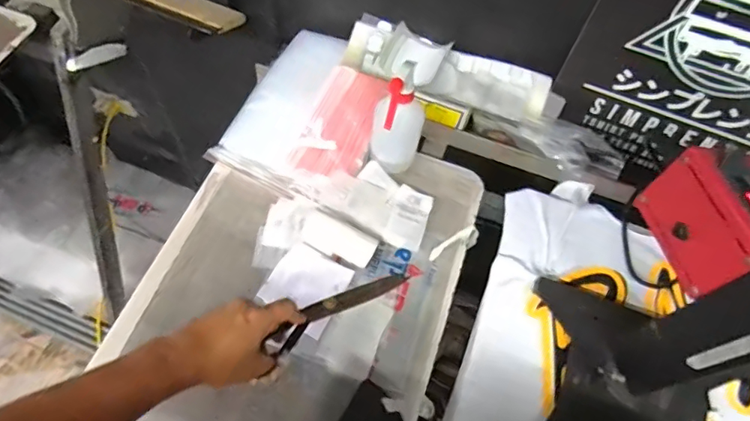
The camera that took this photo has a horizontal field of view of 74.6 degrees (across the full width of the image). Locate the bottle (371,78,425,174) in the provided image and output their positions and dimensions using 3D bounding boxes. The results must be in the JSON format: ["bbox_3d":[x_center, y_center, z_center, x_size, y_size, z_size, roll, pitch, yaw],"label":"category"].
[{"bbox_3d":[0.031,-0.120,0.687,0.067,0.203,0.076,8,62,1],"label":"bottle"}]

